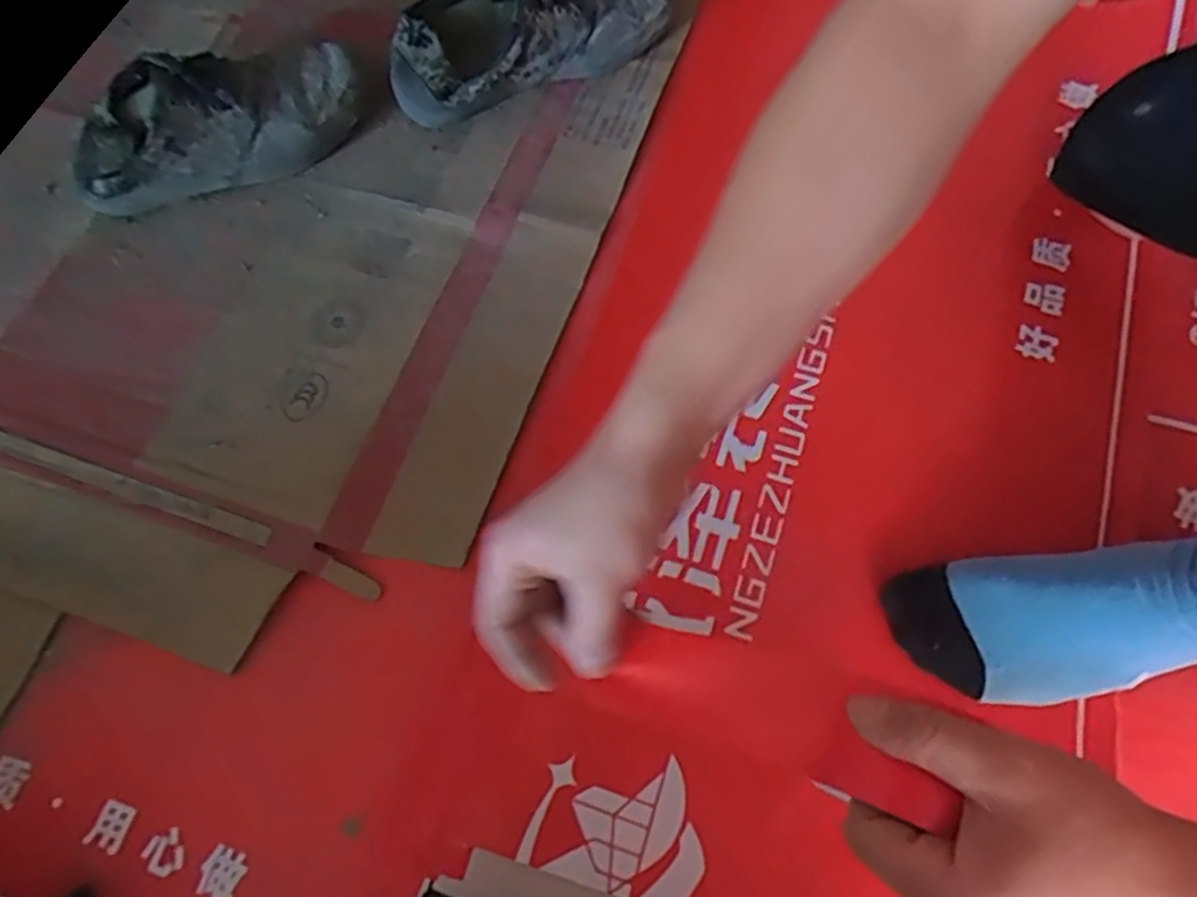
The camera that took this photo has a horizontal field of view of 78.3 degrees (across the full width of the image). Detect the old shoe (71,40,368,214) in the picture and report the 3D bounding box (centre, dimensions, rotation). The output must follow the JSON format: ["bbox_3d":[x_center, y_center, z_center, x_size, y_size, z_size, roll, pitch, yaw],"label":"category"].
[{"bbox_3d":[-0.318,-0.279,0.624,0.248,0.092,0.110,-20,68,-5],"label":"old shoe"}]

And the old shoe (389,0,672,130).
[{"bbox_3d":[-0.055,-0.367,0.641,0.259,0.091,0.111,-14,69,-2],"label":"old shoe"}]

